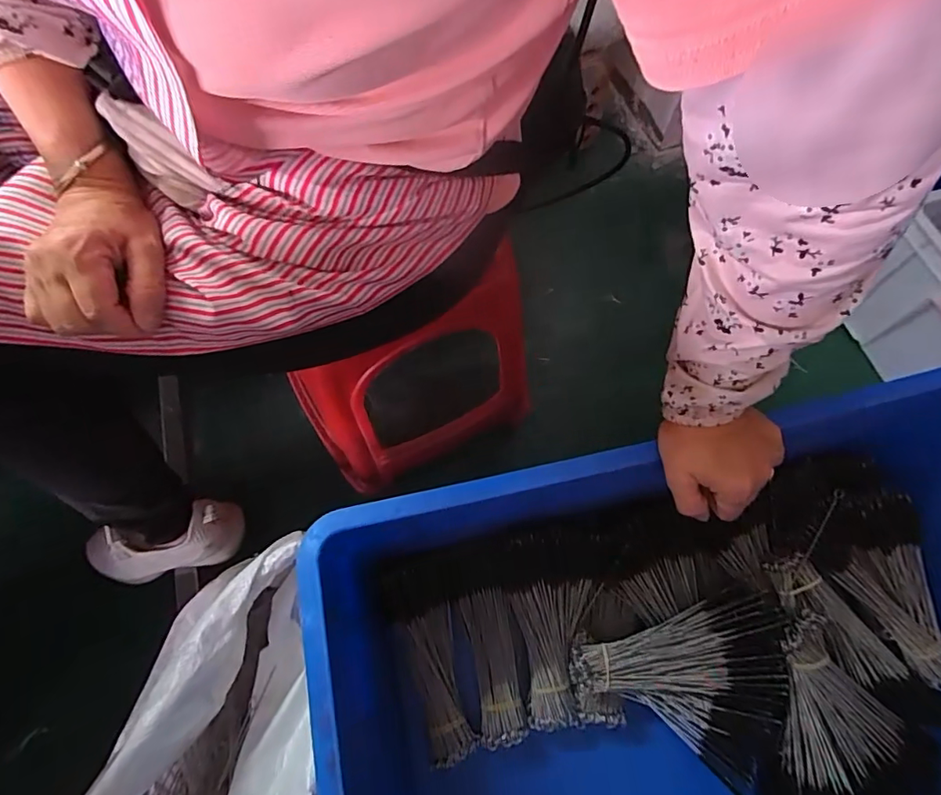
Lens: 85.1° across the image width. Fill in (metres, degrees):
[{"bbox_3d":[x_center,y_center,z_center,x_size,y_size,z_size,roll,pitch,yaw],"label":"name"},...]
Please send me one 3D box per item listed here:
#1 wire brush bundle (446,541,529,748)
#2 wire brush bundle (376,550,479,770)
[{"bbox_3d":[0.018,0.249,0.534,0.060,0.043,0.200,-10,85,-4],"label":"wire brush bundle"},{"bbox_3d":[-0.043,0.261,0.530,0.065,0.047,0.199,-14,84,-5],"label":"wire brush bundle"}]

